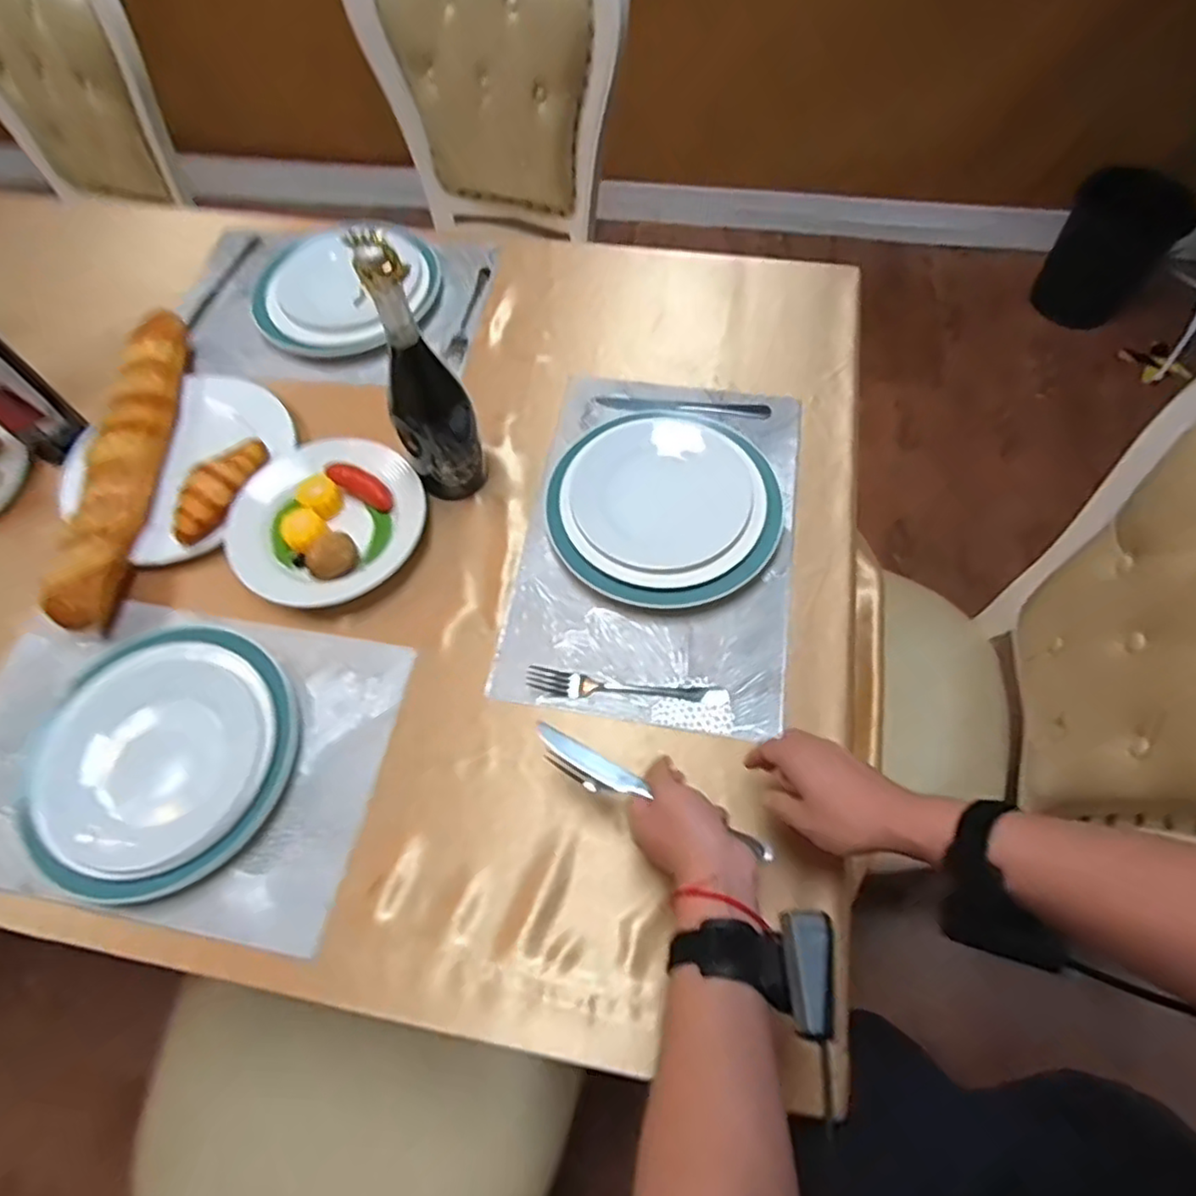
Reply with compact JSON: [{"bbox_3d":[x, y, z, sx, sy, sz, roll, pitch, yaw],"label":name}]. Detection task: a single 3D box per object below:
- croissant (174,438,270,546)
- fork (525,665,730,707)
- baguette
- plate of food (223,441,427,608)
[{"bbox_3d":[-0.450,-0.132,0.801,0.070,0.051,0.148,12,65,8],"label":"croissant"},{"bbox_3d":[0.029,0.094,0.694,0.205,0.017,0.028,5,64,5],"label":"fork"},{"bbox_3d":[-0.573,-0.172,0.830,0.077,0.060,0.449,-3,64,0],"label":"baguette"},{"bbox_3d":[-0.314,-0.093,0.784,0.217,0.044,0.201,-40,69,-16],"label":"plate of food"}]

